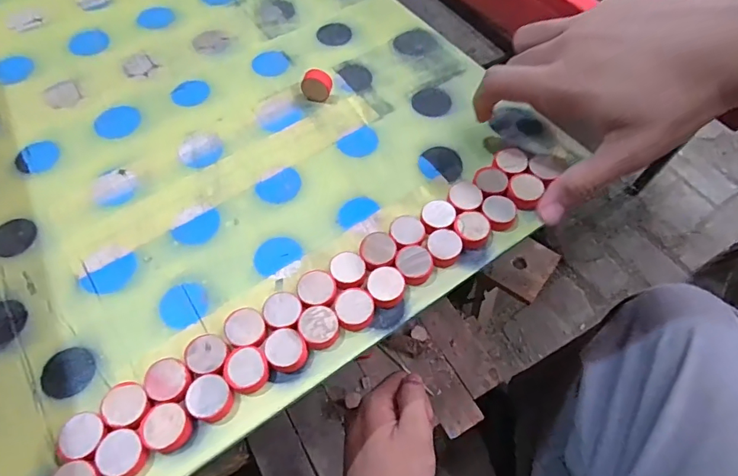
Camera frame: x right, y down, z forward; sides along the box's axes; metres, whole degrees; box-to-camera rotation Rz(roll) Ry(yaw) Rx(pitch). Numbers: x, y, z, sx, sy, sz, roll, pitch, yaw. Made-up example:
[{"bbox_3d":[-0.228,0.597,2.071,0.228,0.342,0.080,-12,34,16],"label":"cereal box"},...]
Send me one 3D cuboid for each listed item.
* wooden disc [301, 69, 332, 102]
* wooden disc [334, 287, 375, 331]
[{"bbox_3d":[-0.040,-0.116,0.352,0.023,0.020,0.012,4,58,0],"label":"wooden disc"},{"bbox_3d":[-0.008,0.041,0.265,0.022,0.011,0.023,1,58,-2],"label":"wooden disc"}]

